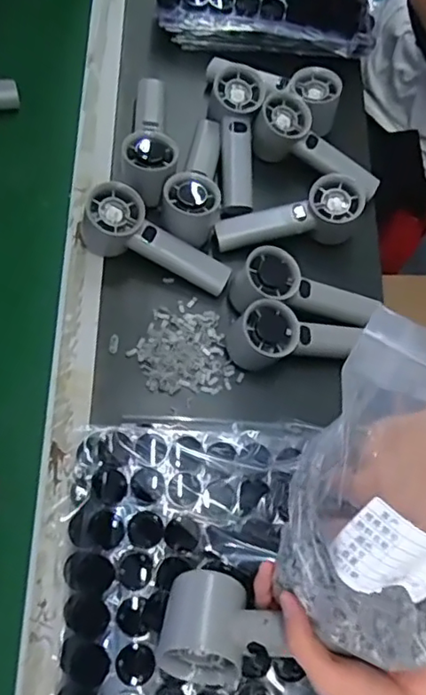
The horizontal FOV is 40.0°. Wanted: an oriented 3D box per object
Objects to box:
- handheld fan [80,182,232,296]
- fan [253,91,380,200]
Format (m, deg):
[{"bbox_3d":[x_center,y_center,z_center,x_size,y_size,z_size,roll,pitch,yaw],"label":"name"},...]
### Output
[{"bbox_3d":[-0.057,-0.106,0.604,0.160,0.056,0.058,28,71,-9],"label":"handheld fan"},{"bbox_3d":[0.111,-0.232,0.667,0.135,0.045,0.056,29,72,-7],"label":"fan"}]

